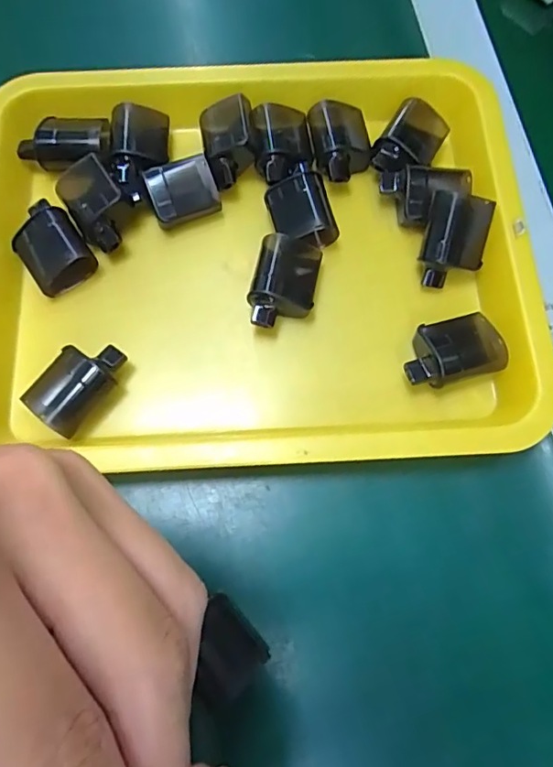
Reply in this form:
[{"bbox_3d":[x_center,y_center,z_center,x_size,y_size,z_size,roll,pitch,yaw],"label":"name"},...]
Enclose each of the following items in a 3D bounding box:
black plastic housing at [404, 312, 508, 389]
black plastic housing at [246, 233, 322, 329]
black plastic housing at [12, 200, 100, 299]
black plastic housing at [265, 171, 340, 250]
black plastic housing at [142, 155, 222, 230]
[{"bbox_3d":[0.101,-0.018,0.307,0.057,0.020,0.037,-16,73,-5],"label":"black plastic housing"},{"bbox_3d":[0.005,-0.060,0.316,0.038,0.026,0.058,9,73,3],"label":"black plastic housing"},{"bbox_3d":[-0.137,-0.082,0.319,0.039,0.022,0.048,-34,76,-10],"label":"black plastic housing"},{"bbox_3d":[0.016,-0.105,0.328,0.038,0.026,0.043,-12,73,-3],"label":"black plastic housing"},{"bbox_3d":[-0.059,-0.121,0.334,0.042,0.021,0.034,-18,74,-5],"label":"black plastic housing"}]

